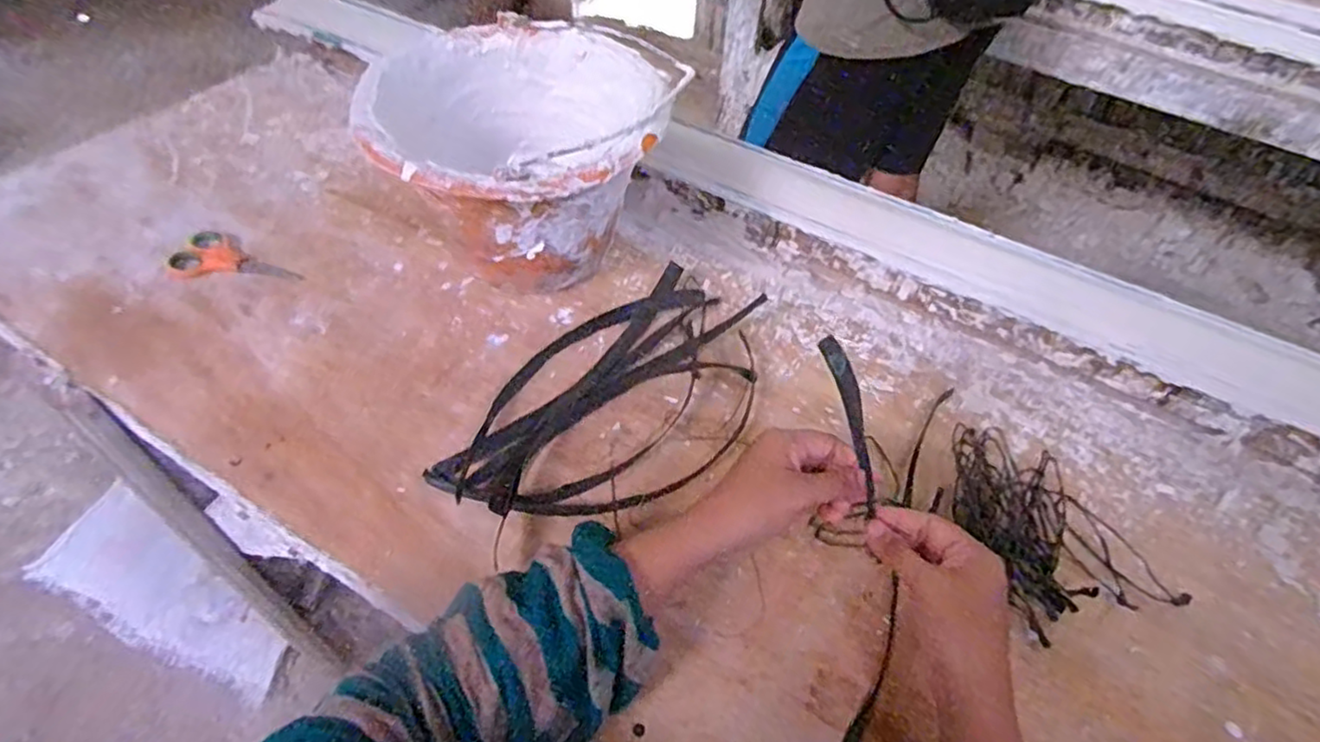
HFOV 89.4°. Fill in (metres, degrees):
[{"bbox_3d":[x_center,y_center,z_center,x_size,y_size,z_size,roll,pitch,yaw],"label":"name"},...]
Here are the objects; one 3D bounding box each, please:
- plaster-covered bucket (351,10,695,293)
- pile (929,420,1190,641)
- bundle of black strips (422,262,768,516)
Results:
[{"bbox_3d":[-0.128,-0.181,0.615,0.241,0.170,0.249,2,51,-3],"label":"plaster-covered bucket"},{"bbox_3d":[0.289,0.122,0.509,0.113,0.020,0.177,-25,57,-22],"label":"pile"},{"bbox_3d":[-0.027,0.022,0.559,0.176,0.019,0.316,38,58,23],"label":"bundle of black strips"}]

